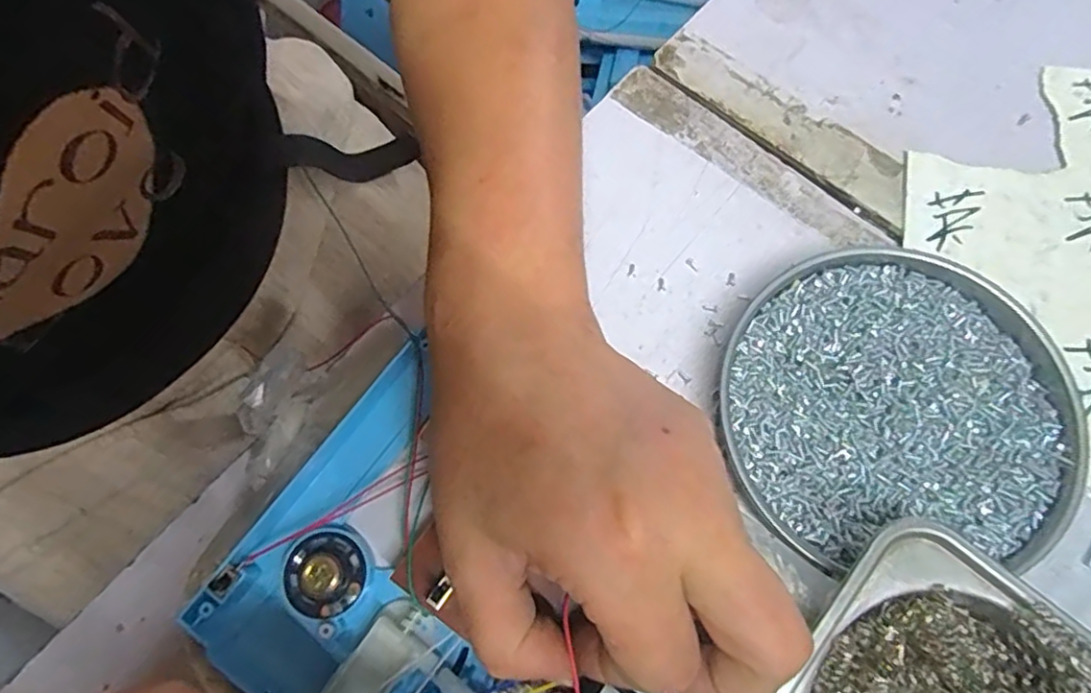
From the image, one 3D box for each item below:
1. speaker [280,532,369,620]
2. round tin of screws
[{"bbox_3d":[-0.078,0.079,0.220,0.029,0.013,0.027,-6,71,-1],"label":"speaker"},{"bbox_3d":[0.141,0.022,0.262,0.130,0.017,0.125,0,71,1],"label":"round tin of screws"}]

